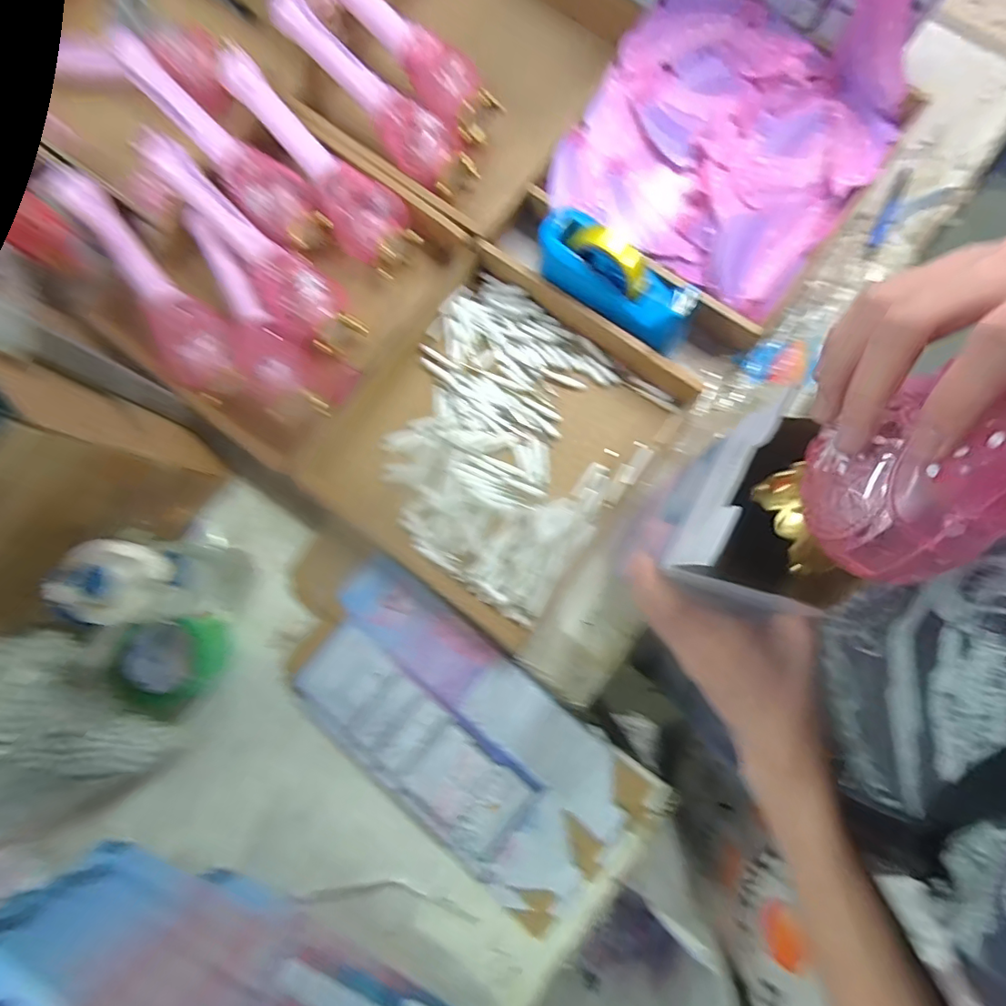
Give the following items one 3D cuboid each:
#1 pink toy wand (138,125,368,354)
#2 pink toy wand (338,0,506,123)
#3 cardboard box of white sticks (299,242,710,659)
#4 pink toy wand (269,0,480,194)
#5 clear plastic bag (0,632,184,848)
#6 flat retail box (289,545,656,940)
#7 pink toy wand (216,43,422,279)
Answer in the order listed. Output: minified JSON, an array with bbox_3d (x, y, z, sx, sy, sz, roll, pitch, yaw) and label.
[{"bbox_3d":[-0.318,-0.327,0.666,0.081,0.064,0.332,-44,82,0],"label":"pink toy wand"},{"bbox_3d":[-0.141,-0.608,0.681,0.330,0.049,0.071,43,88,6],"label":"pink toy wand"},{"bbox_3d":[-0.012,-0.081,0.643,0.345,0.057,0.381,35,82,6],"label":"cardboard box of white sticks"},{"bbox_3d":[-0.162,-0.527,0.677,0.089,0.064,0.323,-39,83,-1],"label":"pink toy wand"},{"bbox_3d":[-0.529,0.268,0.550,0.212,0.155,0.193,-38,82,1],"label":"clear plastic bag"},{"bbox_3d":[-0.056,0.262,0.603,0.405,0.025,0.202,40,82,7],"label":"flat retail box"},{"bbox_3d":[-0.239,-0.447,0.684,0.090,0.064,0.341,-39,83,-4],"label":"pink toy wand"}]

